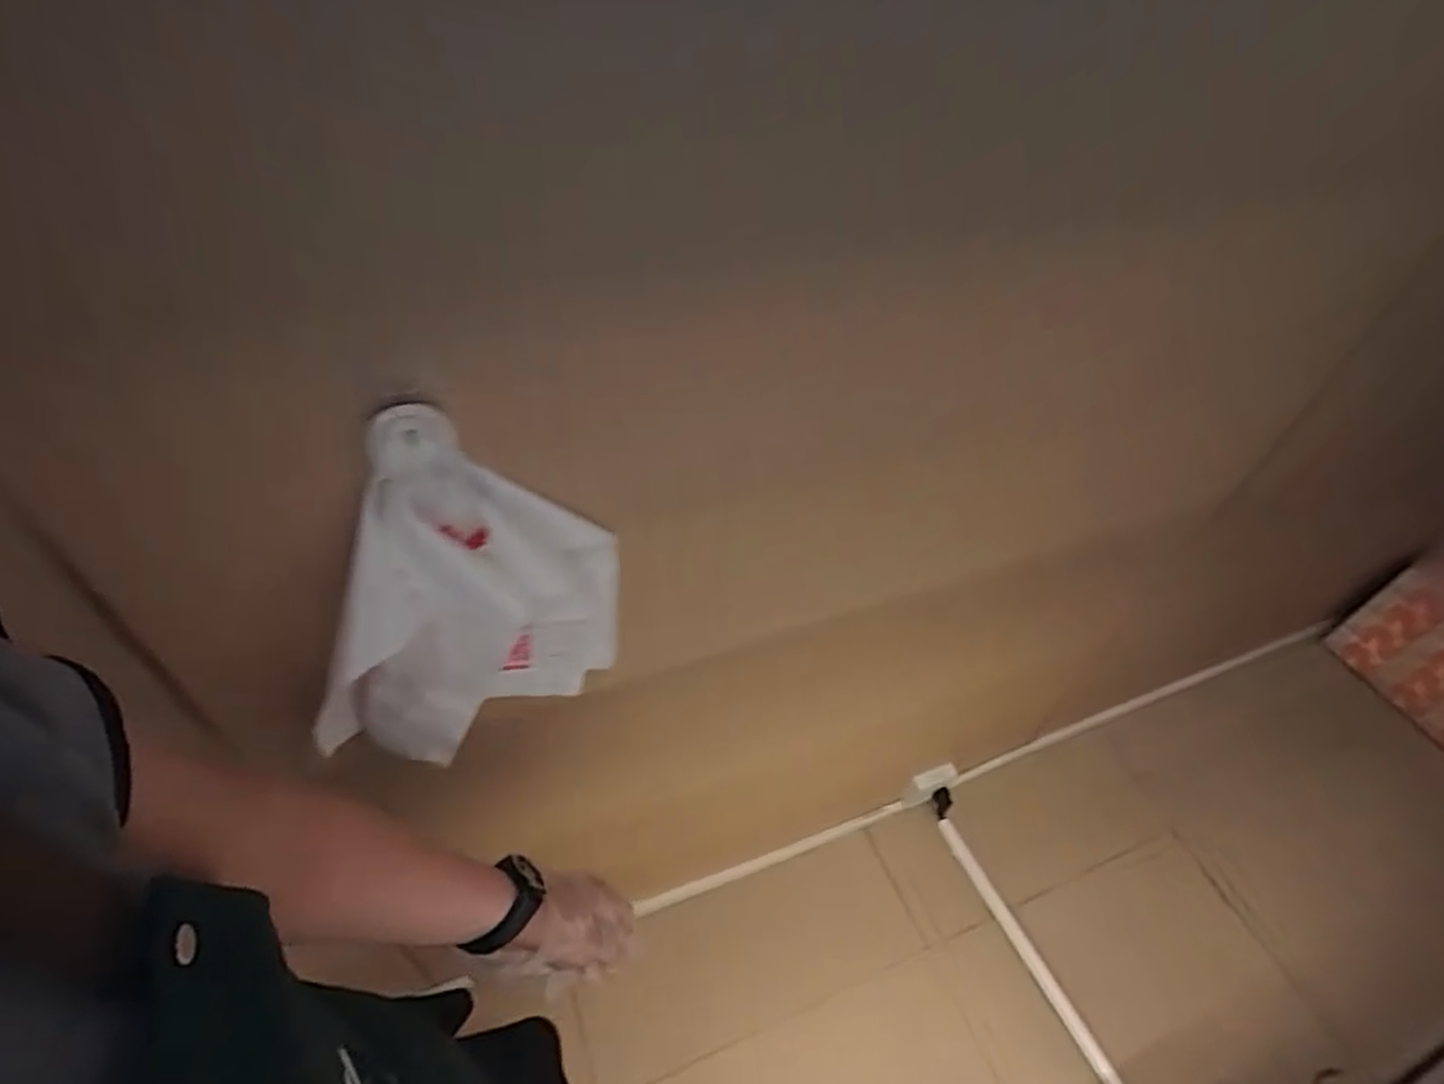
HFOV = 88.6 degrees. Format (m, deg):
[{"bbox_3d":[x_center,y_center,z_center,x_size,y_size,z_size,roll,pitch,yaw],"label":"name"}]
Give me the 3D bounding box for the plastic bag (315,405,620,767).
[{"bbox_3d":[-0.194,0.049,0.542,0.235,0.322,0.057,-11,50,-15],"label":"plastic bag"}]

